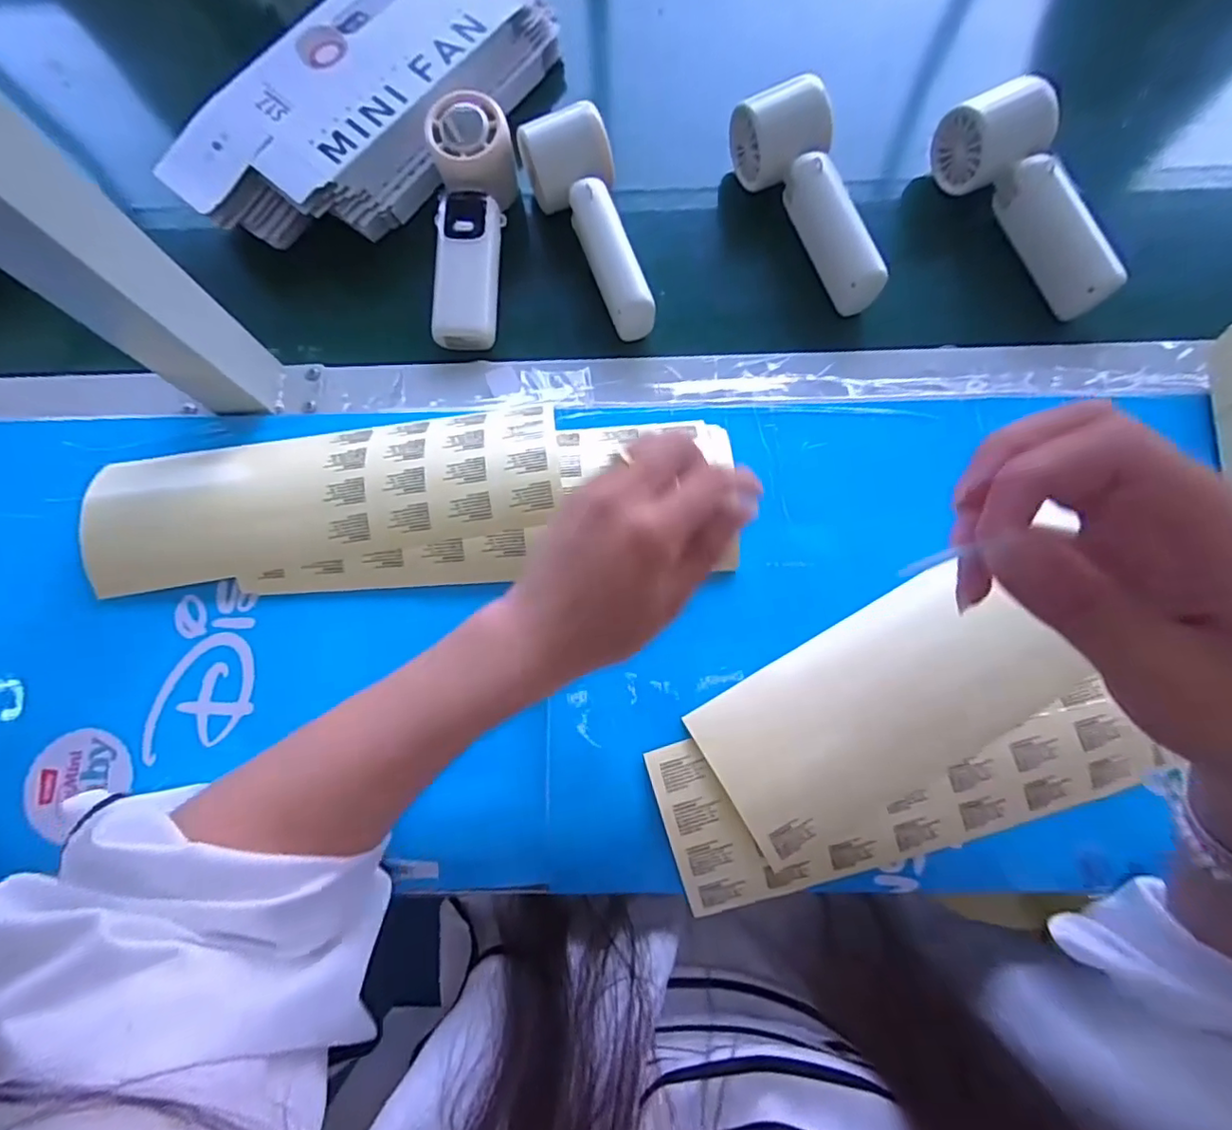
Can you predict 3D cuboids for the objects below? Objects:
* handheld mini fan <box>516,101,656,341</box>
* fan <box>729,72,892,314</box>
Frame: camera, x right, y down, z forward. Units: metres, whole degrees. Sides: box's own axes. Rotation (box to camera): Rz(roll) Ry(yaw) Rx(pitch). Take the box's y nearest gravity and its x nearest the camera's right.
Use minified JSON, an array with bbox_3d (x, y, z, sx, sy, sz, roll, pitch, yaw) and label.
[{"bbox_3d":[-0.011,-0.230,0.395,0.053,0.045,0.151,-24,90,-7],"label":"handheld mini fan"},{"bbox_3d":[0.139,-0.253,0.391,0.049,0.067,0.156,-25,74,-7],"label":"fan"}]

